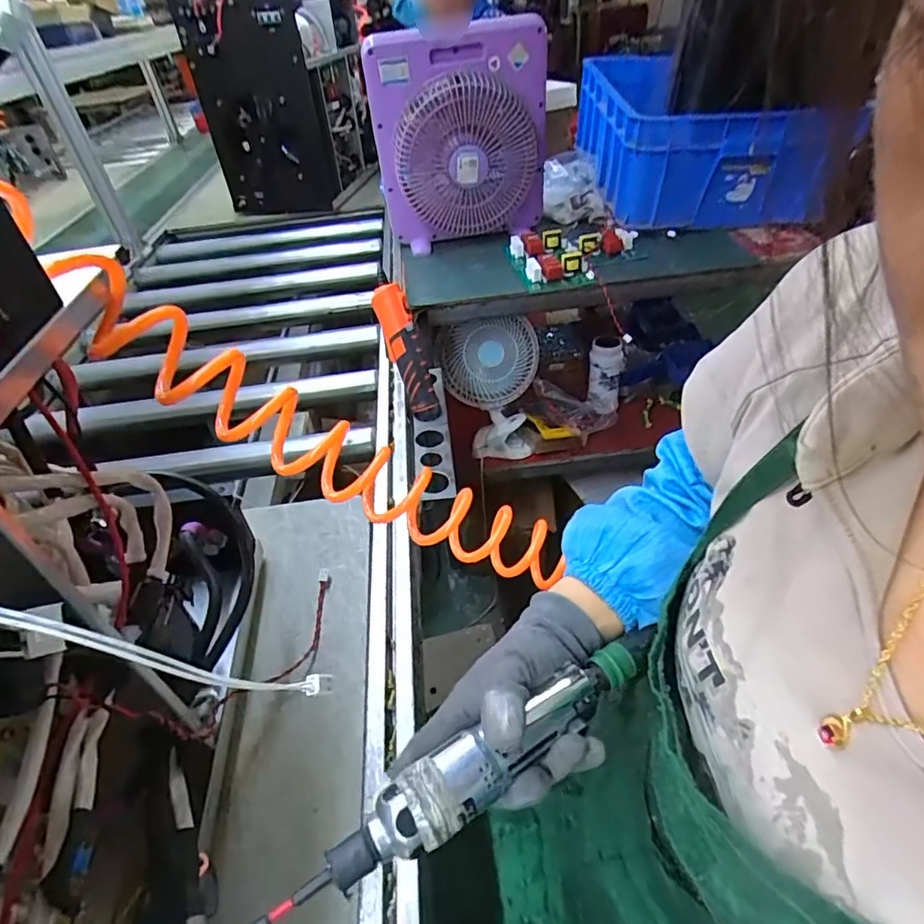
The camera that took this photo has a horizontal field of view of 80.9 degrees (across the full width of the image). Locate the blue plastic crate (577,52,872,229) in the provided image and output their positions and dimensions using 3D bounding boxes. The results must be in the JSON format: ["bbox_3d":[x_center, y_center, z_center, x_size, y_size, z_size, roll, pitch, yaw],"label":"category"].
[{"bbox_3d":[0.486,-0.717,1.185,0.401,0.215,0.580,-6,42,1],"label":"blue plastic crate"}]

